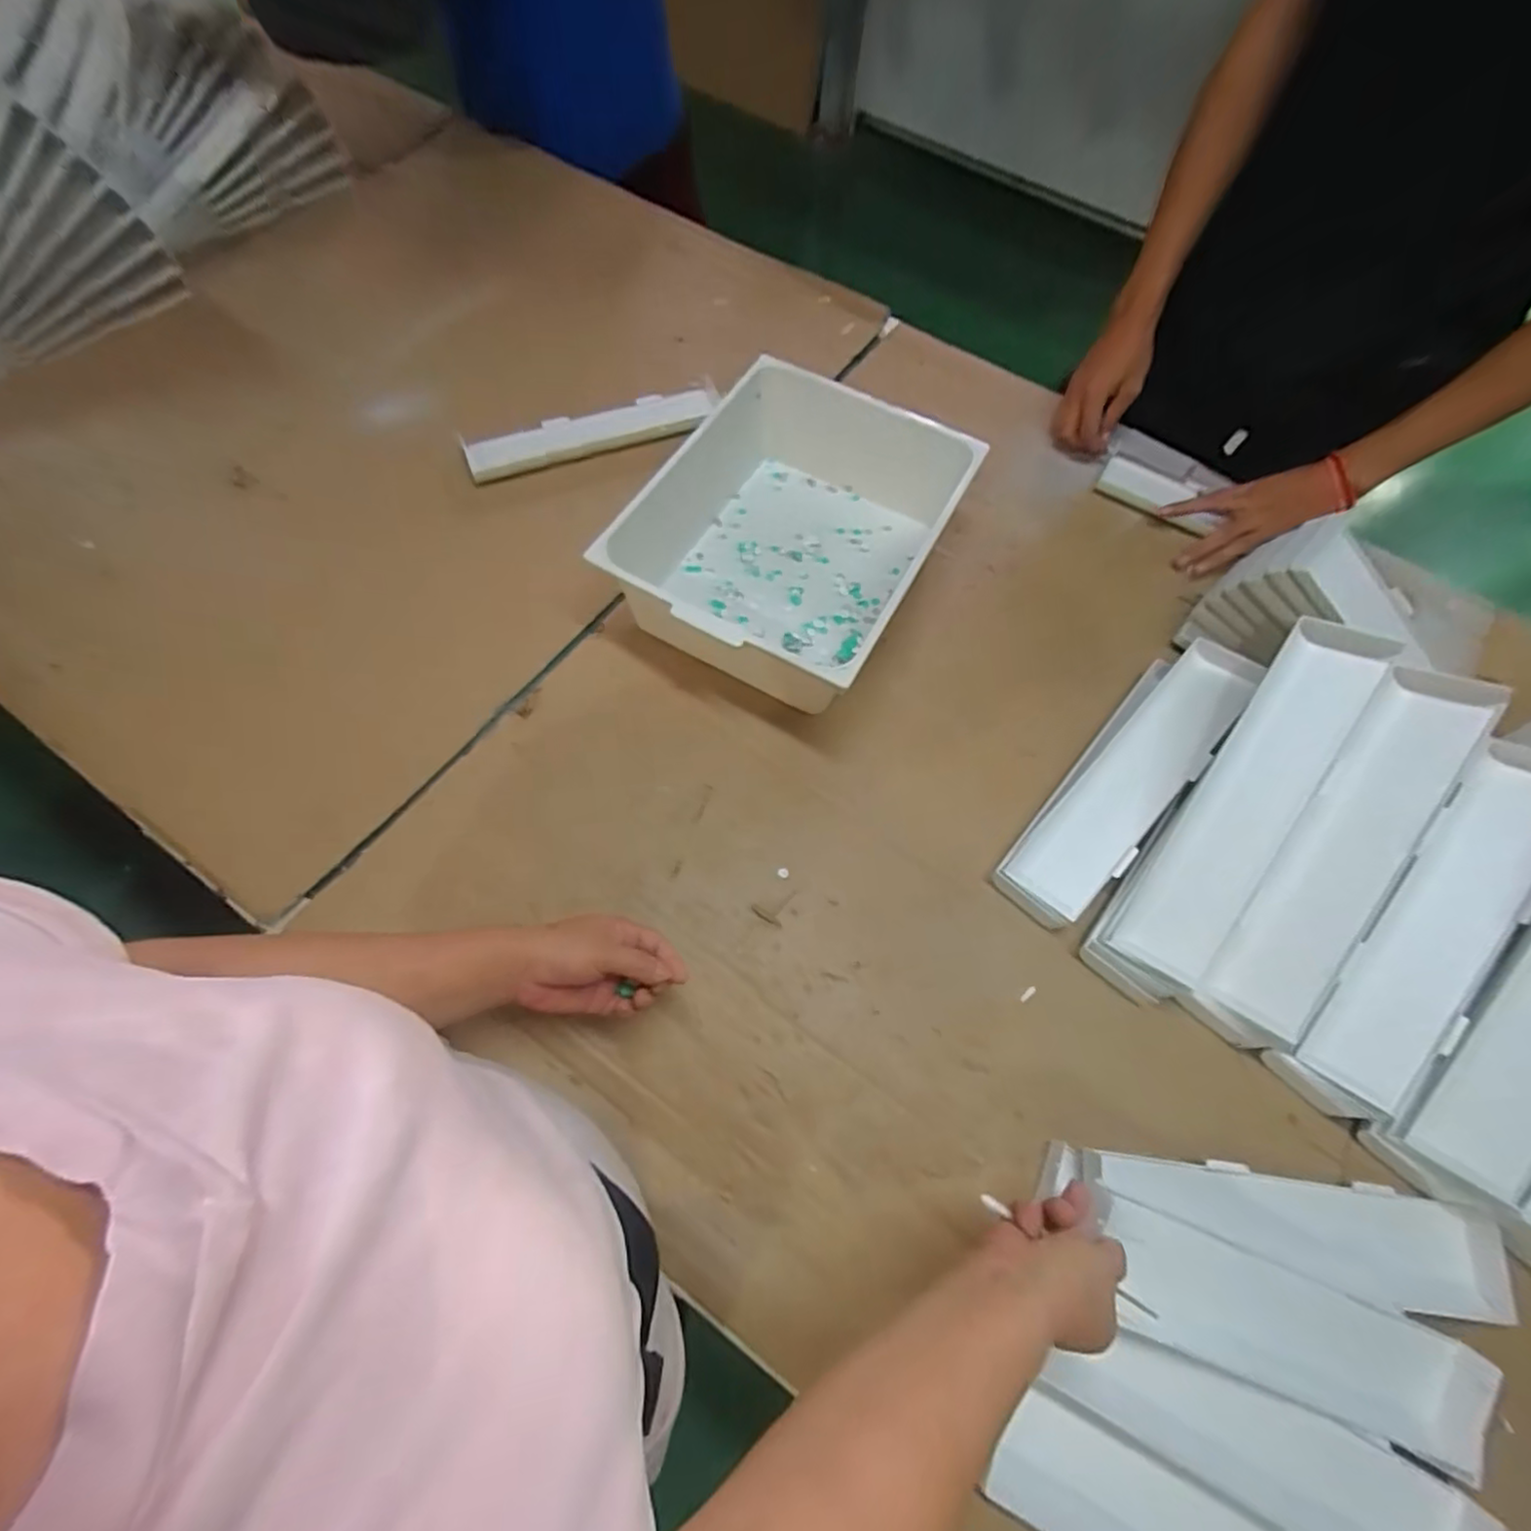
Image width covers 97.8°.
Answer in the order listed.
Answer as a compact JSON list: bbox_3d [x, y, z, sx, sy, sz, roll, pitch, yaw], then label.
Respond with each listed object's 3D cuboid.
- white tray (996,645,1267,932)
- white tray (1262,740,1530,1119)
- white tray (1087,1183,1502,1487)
[{"bbox_3d":[0.359,0.009,0.662,0.095,0.050,0.350,40,70,14],"label":"white tray"},{"bbox_3d":[0.563,0.135,0.568,0.090,0.048,0.353,34,89,11],"label":"white tray"},{"bbox_3d":[0.366,0.399,0.474,0.326,0.032,0.087,27,67,-3],"label":"white tray"}]

